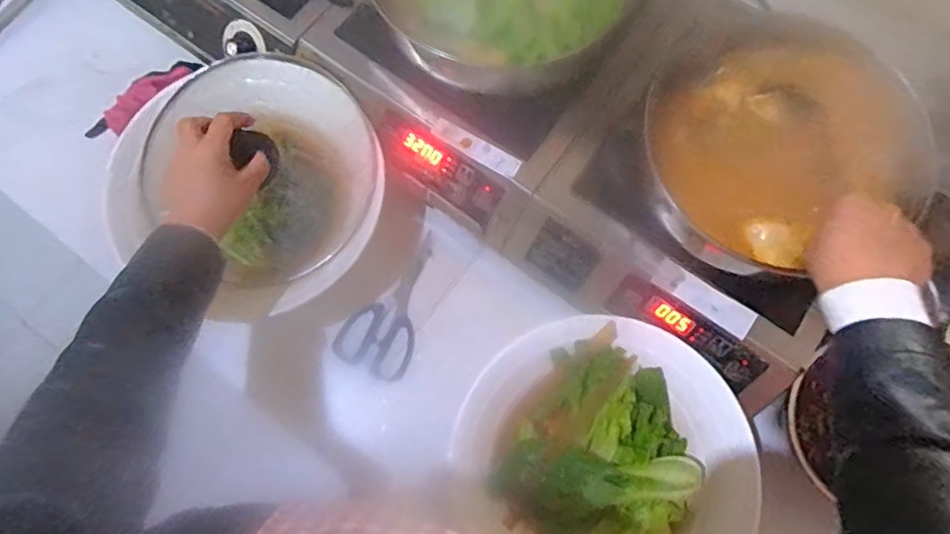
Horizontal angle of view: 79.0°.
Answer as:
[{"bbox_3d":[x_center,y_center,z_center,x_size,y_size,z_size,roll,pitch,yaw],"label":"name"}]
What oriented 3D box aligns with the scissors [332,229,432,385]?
[{"bbox_3d":[-0.091,0.043,0.696,0.089,0.011,0.178,25,66,7],"label":"scissors"}]

